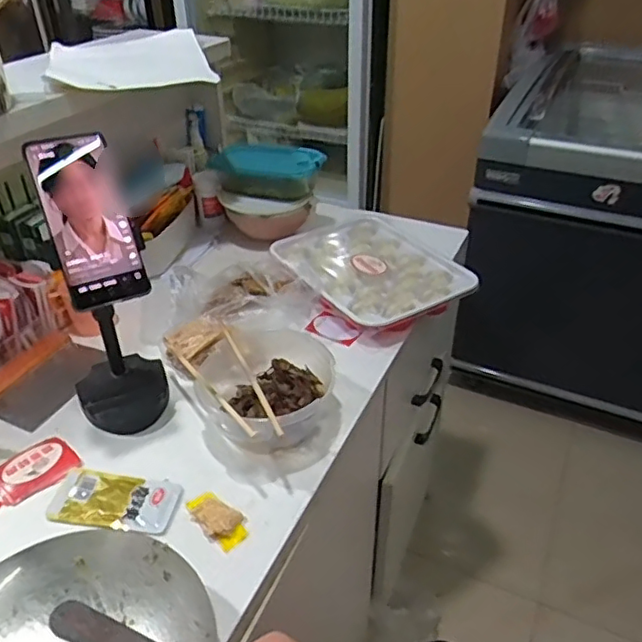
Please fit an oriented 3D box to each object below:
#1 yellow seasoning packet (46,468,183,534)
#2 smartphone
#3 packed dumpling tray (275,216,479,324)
[{"bbox_3d":[-0.207,0.180,0.605,0.122,0.010,0.064,4,36,6],"label":"yellow seasoning packet"},{"bbox_3d":[-0.220,-0.095,0.565,0.072,0.159,0.014,-20,6,-25],"label":"smartphone"},{"bbox_3d":[0.070,-0.093,0.943,0.241,0.036,0.297,-21,40,-26],"label":"packed dumpling tray"}]

